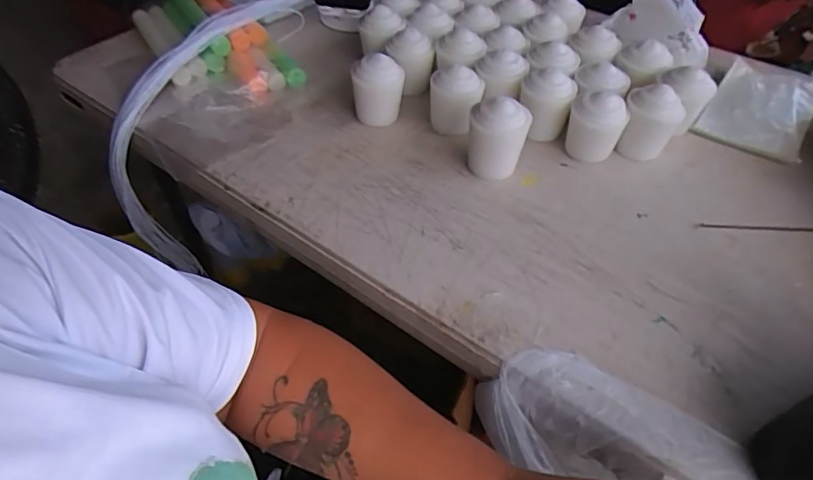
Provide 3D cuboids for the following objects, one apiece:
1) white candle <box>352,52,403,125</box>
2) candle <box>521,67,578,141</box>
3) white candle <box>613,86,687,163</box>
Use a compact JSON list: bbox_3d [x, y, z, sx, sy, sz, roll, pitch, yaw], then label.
[{"bbox_3d":[-0.030,-0.161,0.564,0.054,0.073,0.045,-3,49,-2],"label":"white candle"},{"bbox_3d":[0.148,-0.146,0.549,0.055,0.064,0.046,11,50,10],"label":"candle"},{"bbox_3d":[0.248,-0.118,0.530,0.055,0.070,0.046,20,52,18],"label":"white candle"}]

